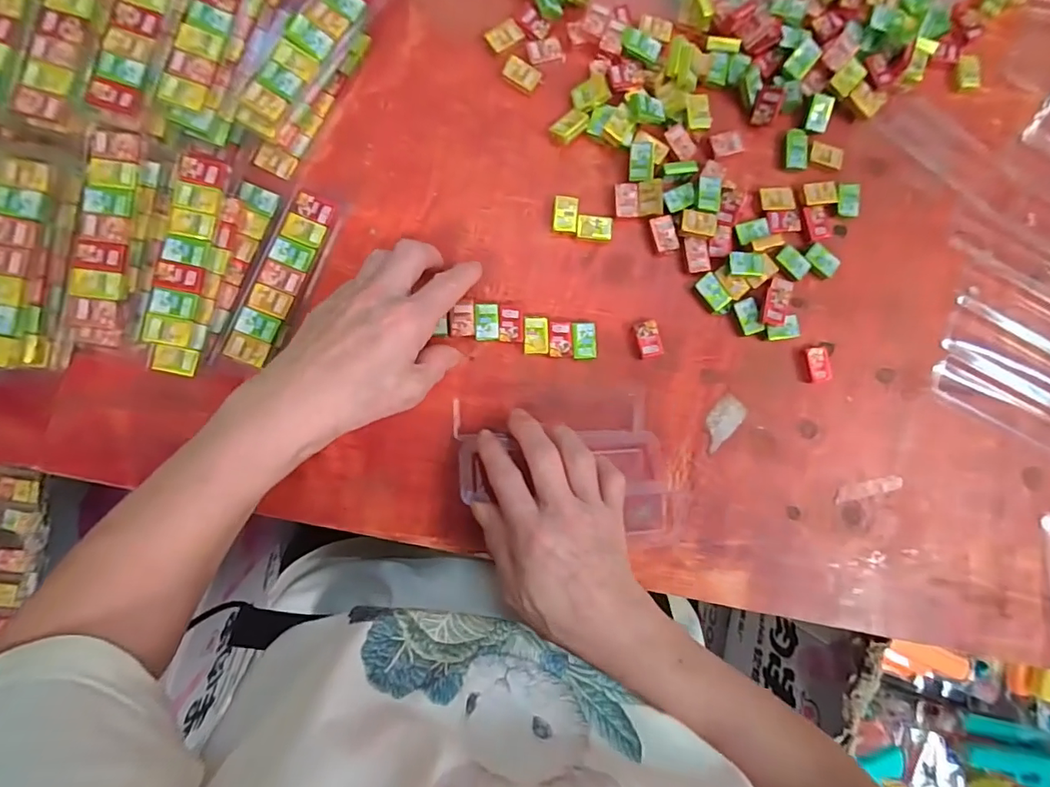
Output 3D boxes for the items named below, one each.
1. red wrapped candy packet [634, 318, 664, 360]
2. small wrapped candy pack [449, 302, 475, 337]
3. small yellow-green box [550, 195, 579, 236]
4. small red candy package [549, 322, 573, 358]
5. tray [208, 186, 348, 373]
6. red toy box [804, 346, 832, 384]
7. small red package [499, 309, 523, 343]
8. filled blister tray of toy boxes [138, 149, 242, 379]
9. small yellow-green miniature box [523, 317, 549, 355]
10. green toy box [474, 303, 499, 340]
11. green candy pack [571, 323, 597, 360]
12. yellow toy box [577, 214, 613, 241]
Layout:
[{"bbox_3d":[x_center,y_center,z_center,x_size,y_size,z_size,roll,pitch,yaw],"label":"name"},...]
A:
[{"bbox_3d":[0.089,-0.039,0.366,0.018,0.007,0.027,-11,87,-6],"label":"red wrapped candy packet"},{"bbox_3d":[-0.044,-0.051,0.352,0.017,0.004,0.024,-2,86,-6],"label":"small wrapped candy pack"},{"bbox_3d":[0.029,-0.128,0.365,0.019,0.010,0.025,6,86,-5],"label":"small yellow-green box"},{"bbox_3d":[0.025,-0.038,0.359,0.017,0.006,0.025,0,86,-5],"label":"small red candy package"},{"bbox_3d":[-0.161,-0.074,0.336,0.043,0.016,0.126,22,84,-4],"label":"tray"},{"bbox_3d":[0.217,-0.021,0.377,0.016,0.010,0.026,-6,87,-6],"label":"red toy box"},{"bbox_3d":[-0.010,-0.047,0.356,0.017,0.007,0.023,-1,86,-6],"label":"small red package"},{"bbox_3d":[-0.212,-0.082,0.322,0.034,0.017,0.136,13,85,-5],"label":"filled blister tray of toy boxes"},{"bbox_3d":[0.008,-0.040,0.358,0.018,0.007,0.026,-1,86,-6],"label":"small yellow-green miniature box"},{"bbox_3d":[-0.027,-0.050,0.354,0.017,0.007,0.026,-1,86,-6],"label":"green toy box"},{"bbox_3d":[0.042,-0.037,0.360,0.018,0.007,0.026,-2,86,-6],"label":"green candy pack"},{"bbox_3d":[0.051,-0.121,0.367,0.025,0.005,0.018,4,86,-5],"label":"yellow toy box"}]

